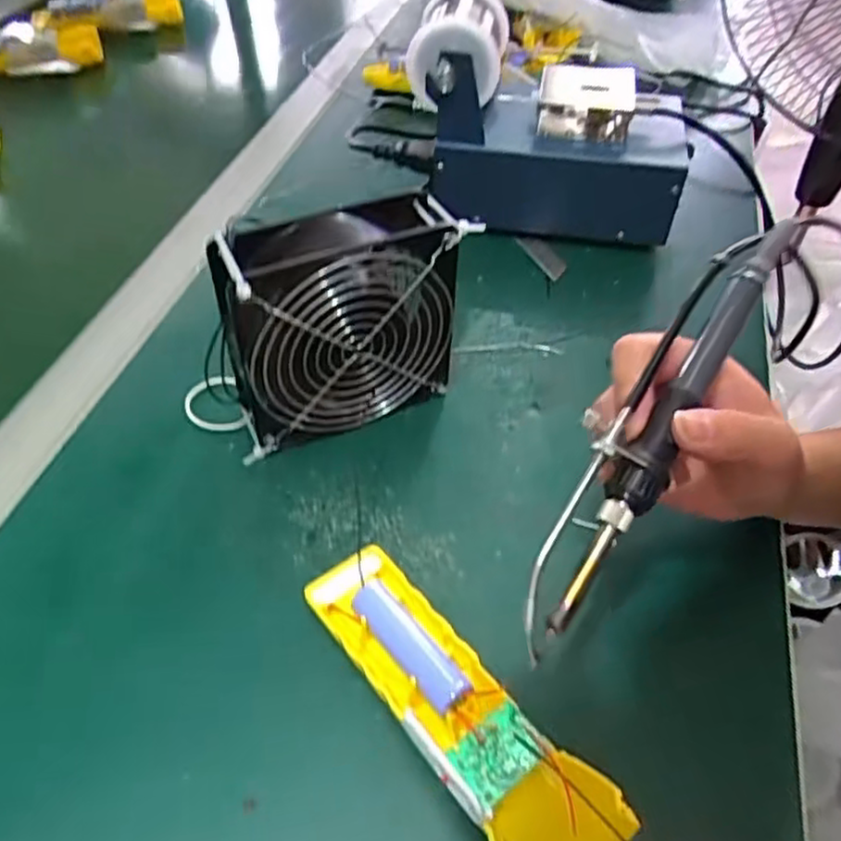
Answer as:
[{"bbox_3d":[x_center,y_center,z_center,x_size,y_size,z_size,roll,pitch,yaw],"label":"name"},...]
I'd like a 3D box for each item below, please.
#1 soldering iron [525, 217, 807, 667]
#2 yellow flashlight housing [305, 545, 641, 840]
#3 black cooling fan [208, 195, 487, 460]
[{"bbox_3d":[0.097,-0.005,0.283,0.024,0.021,0.212,28,74,23],"label":"soldering iron"},{"bbox_3d":[0.011,0.119,0.305,0.046,0.031,0.163,-33,56,-28],"label":"yellow flashlight housing"},{"bbox_3d":[-0.044,-0.053,0.395,0.130,0.124,0.054,-20,51,-17],"label":"black cooling fan"}]

